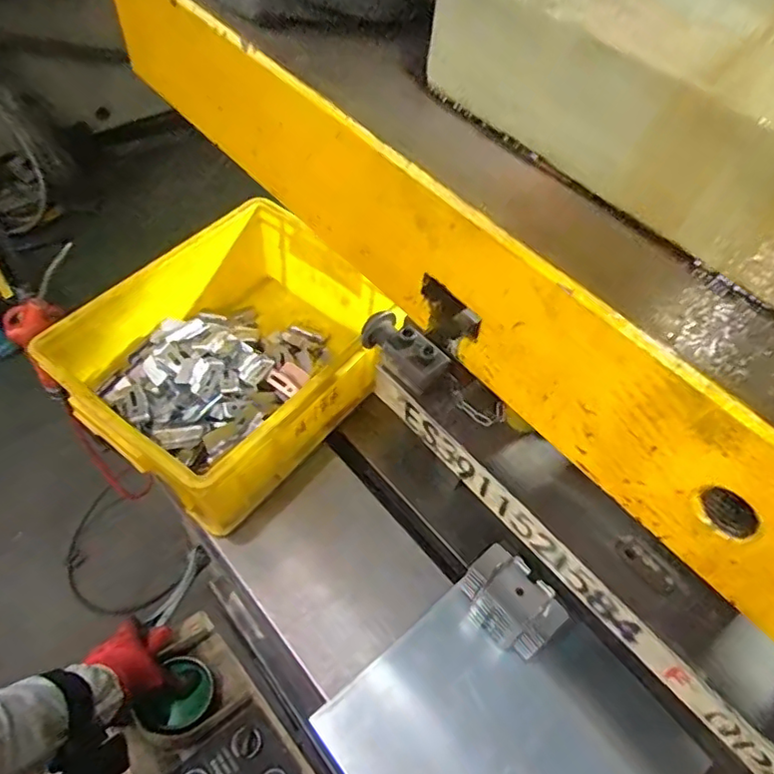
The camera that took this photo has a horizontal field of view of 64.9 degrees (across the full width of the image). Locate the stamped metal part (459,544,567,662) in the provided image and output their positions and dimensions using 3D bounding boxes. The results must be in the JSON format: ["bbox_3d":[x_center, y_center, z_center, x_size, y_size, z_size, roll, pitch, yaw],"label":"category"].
[{"bbox_3d":[0.118,0.210,0.589,0.060,0.072,0.094,-29,62,-24],"label":"stamped metal part"}]

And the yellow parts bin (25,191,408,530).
[{"bbox_3d":[-0.169,-0.033,0.700,0.254,0.130,0.332,35,58,19],"label":"yellow parts bin"}]

